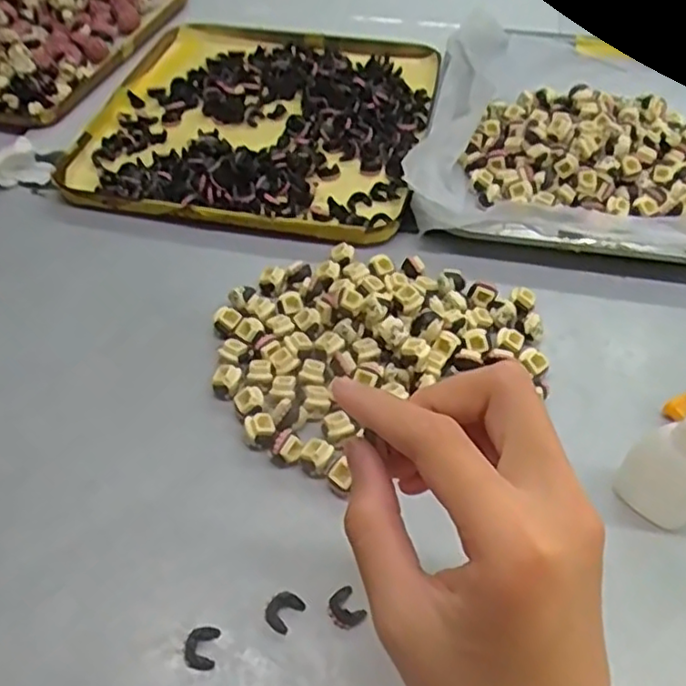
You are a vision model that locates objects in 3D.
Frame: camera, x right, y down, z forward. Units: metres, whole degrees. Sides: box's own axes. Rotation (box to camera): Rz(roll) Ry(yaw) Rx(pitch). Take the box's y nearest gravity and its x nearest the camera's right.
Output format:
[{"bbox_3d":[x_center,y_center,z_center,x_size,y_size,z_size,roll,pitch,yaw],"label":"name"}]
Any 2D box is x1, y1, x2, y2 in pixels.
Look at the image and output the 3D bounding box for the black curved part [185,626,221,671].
[{"bbox_3d":[-0.058,0.123,0.276,0.013,0.004,0.016,2,51,3],"label":"black curved part"}]

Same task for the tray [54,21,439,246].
[{"bbox_3d":[-0.060,-0.171,0.511,0.236,0.021,0.241,9,52,8],"label":"tray"}]

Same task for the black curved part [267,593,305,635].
[{"bbox_3d":[-0.025,0.112,0.285,0.013,0.004,0.016,31,58,23],"label":"black curved part"}]

